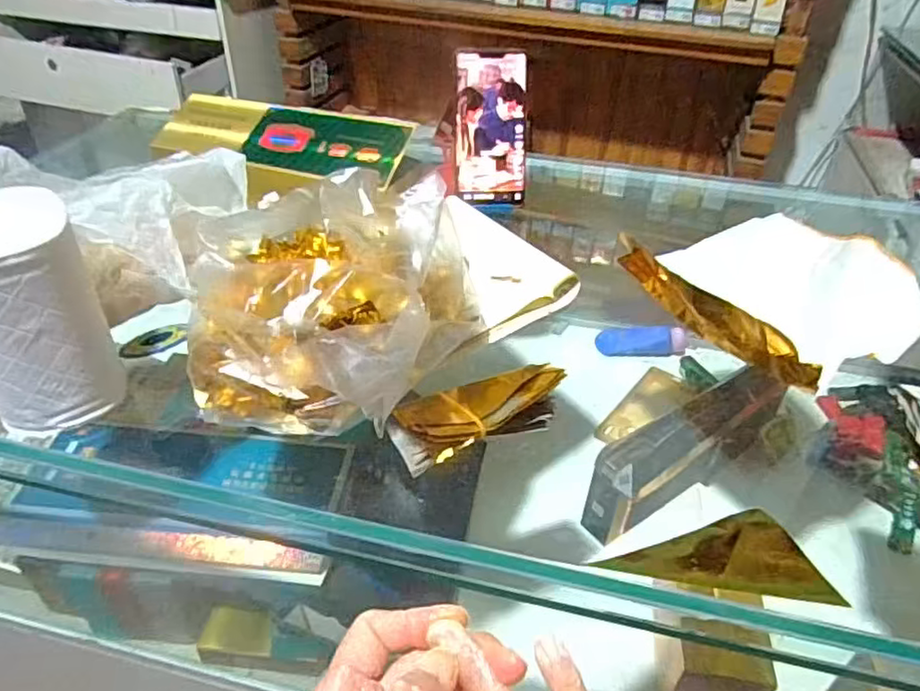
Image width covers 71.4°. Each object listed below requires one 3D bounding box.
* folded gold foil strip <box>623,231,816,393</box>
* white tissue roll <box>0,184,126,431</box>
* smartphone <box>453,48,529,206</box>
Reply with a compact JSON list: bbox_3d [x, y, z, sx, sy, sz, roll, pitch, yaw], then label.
[{"bbox_3d":[0.189,-0.034,0.508,0.026,0.048,0.213,-13,42,-19],"label":"folded gold foil strip"},{"bbox_3d":[-0.269,-0.023,0.403,0.073,0.123,0.085,-21,45,-26],"label":"white tissue roll"},{"bbox_3d":[0.032,-0.219,0.650,0.074,0.149,0.009,-3,16,-7],"label":"smartphone"}]

